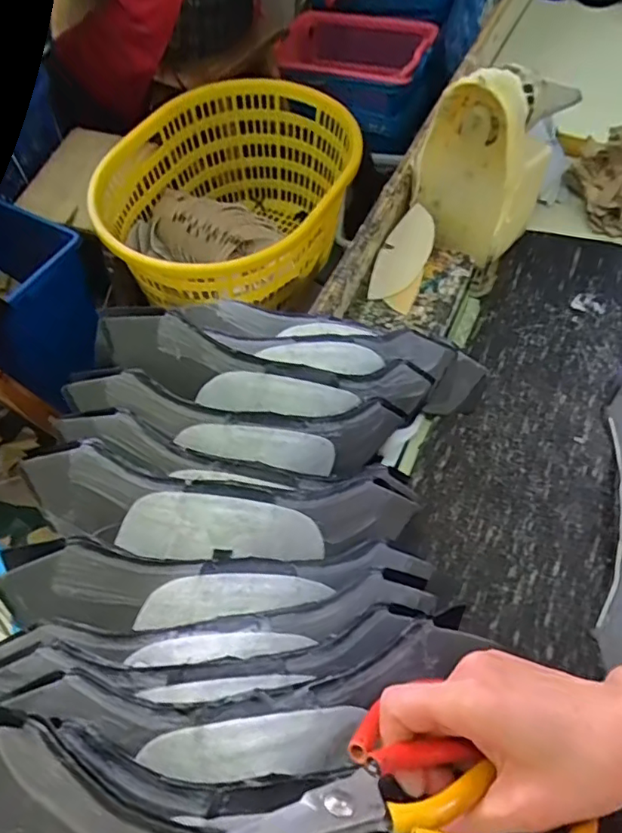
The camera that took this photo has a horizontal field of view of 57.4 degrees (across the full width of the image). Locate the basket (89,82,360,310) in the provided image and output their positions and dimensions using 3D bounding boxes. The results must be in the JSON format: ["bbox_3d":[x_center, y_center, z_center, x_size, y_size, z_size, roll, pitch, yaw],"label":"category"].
[{"bbox_3d":[-0.171,-0.422,1.197,0.412,0.285,0.537,25,61,14],"label":"basket"}]

